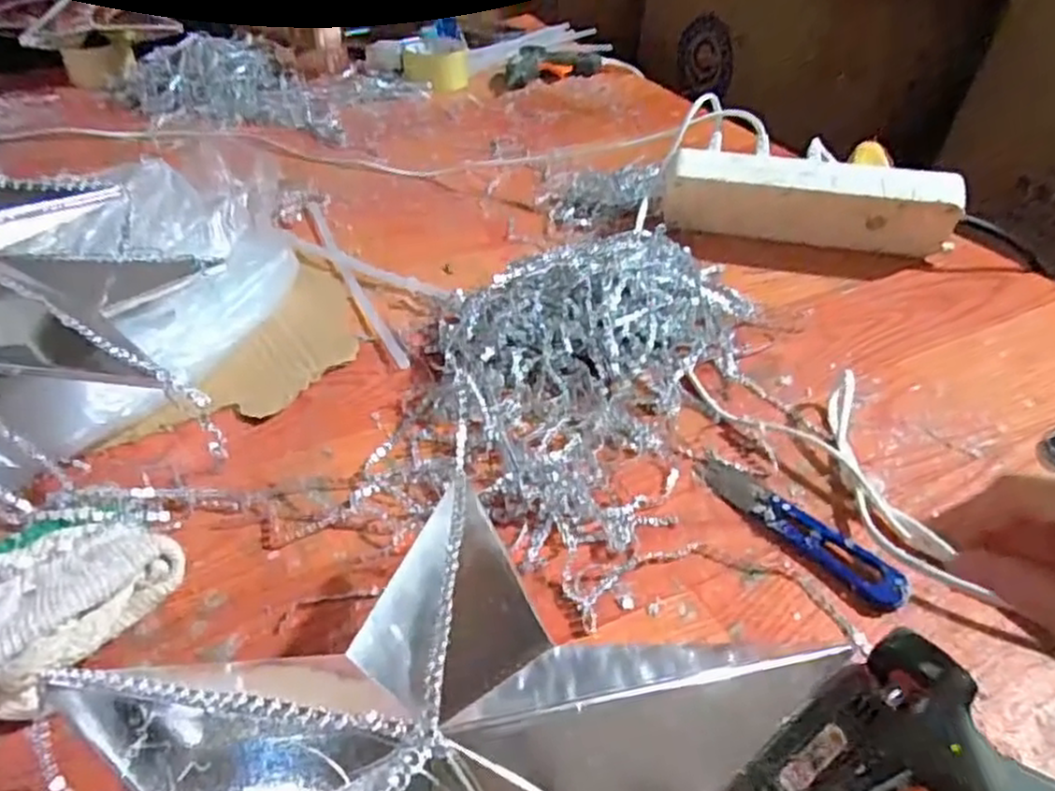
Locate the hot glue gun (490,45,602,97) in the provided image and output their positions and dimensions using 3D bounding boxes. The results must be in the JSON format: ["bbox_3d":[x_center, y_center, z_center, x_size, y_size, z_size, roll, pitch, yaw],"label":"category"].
[{"bbox_3d":[0.023,-0.441,0.970,0.167,0.032,0.073,-28,48,-30],"label":"hot glue gun"}]

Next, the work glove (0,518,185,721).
[{"bbox_3d":[-0.219,0.096,0.307,0.080,0.031,0.117,17,42,18],"label":"work glove"}]

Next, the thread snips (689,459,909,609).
[{"bbox_3d":[0.135,0.064,0.369,0.021,0.013,0.119,-25,47,-28],"label":"thread snips"}]

